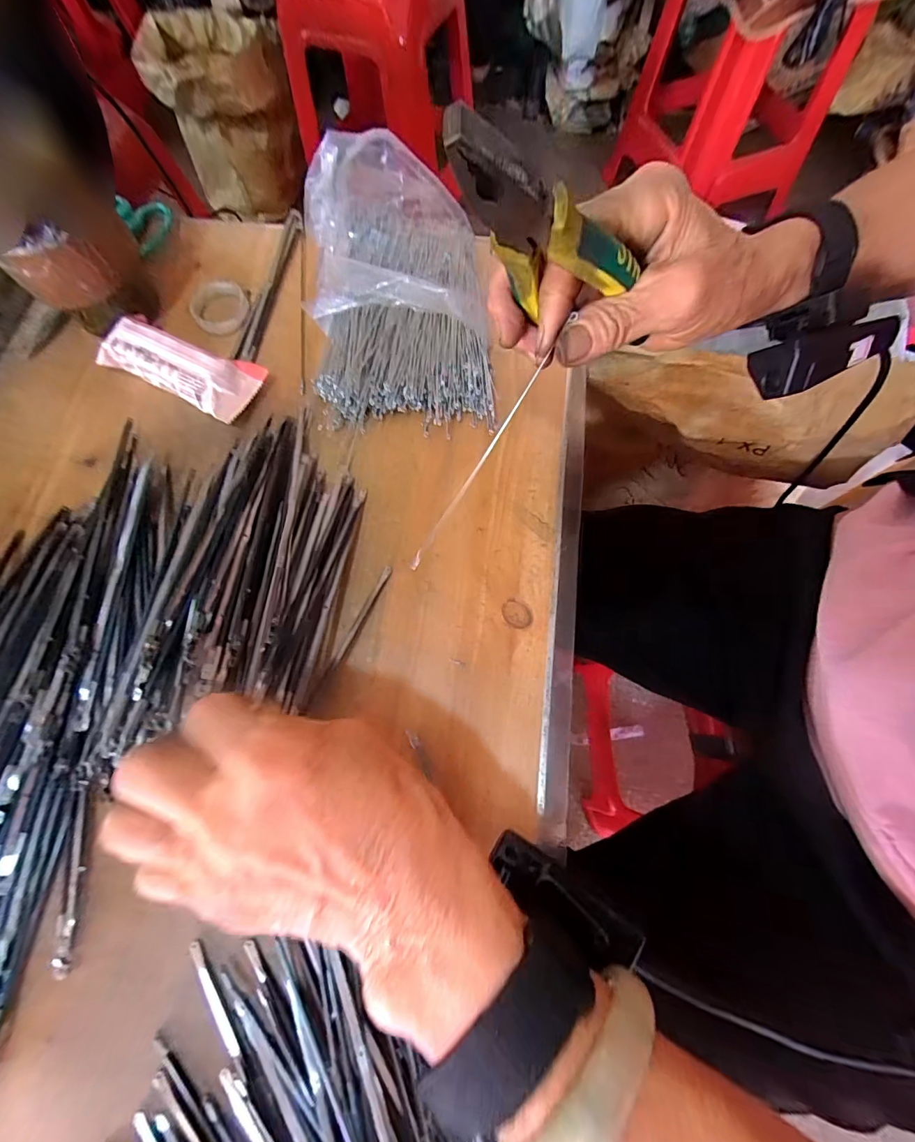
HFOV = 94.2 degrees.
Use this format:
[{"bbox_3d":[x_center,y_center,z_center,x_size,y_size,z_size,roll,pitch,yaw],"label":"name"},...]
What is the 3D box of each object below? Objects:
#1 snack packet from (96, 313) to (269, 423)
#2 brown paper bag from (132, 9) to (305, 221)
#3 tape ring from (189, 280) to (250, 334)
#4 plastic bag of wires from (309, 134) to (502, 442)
[{"bbox_3d":[-0.211,-0.157,0.326,0.122,0.032,0.049,25,74,9],"label":"snack packet"},{"bbox_3d":[-0.632,-1.280,1.222,0.349,0.330,0.298,-22,72,-6],"label":"brown paper bag"},{"bbox_3d":[-0.200,-0.222,0.359,0.046,0.011,0.054,-23,72,-6],"label":"tape ring"},{"bbox_3d":[-0.045,-0.209,0.319,0.133,0.069,0.202,-6,71,-1],"label":"plastic bag of wires"}]

